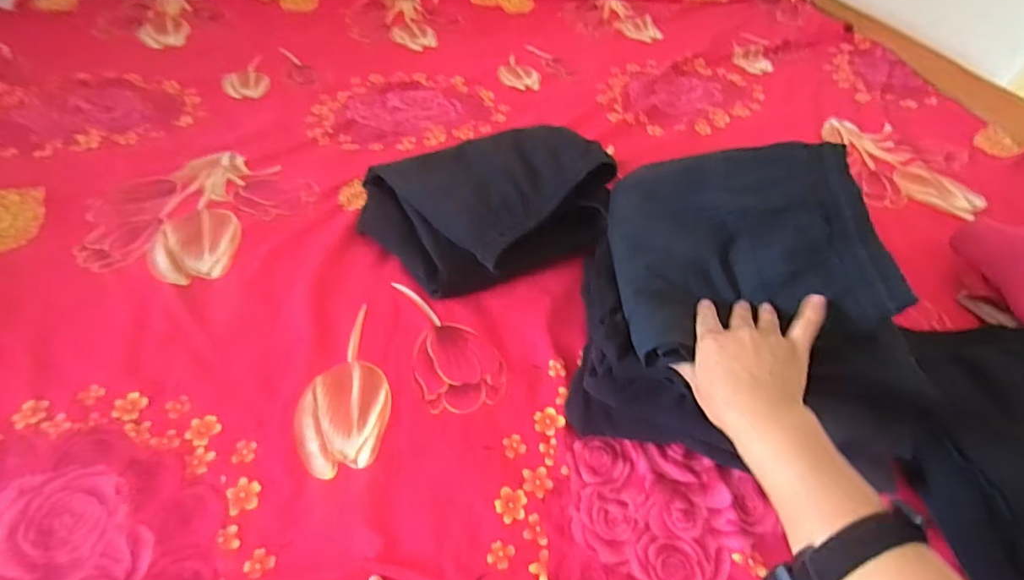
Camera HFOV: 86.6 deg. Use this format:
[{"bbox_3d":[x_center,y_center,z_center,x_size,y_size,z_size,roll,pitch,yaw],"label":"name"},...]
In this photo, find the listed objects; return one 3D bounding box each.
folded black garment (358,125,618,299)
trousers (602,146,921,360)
[{"bbox_3d":[-0.037,-0.118,0.732,0.325,0.107,0.233,-10,45,-12],"label":"folded black garment"},{"bbox_3d":[0.222,-0.056,0.543,0.238,0.051,0.282,-9,49,17],"label":"trousers"}]

